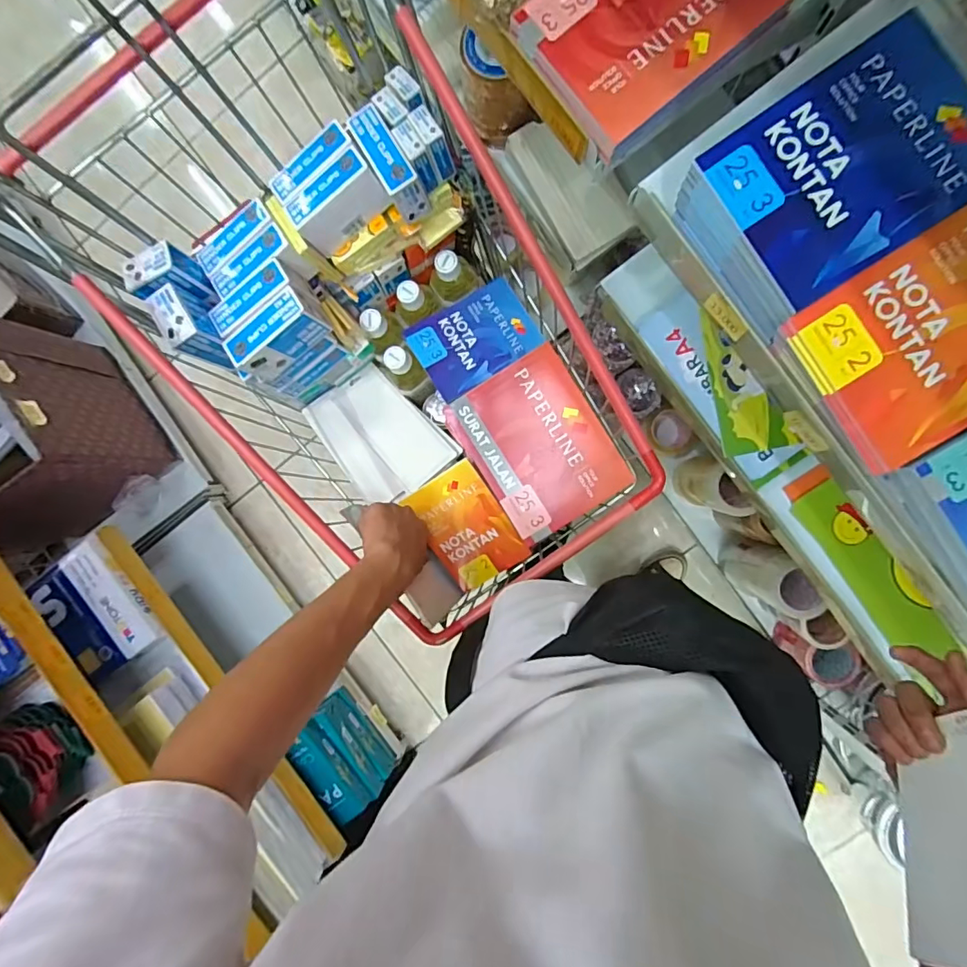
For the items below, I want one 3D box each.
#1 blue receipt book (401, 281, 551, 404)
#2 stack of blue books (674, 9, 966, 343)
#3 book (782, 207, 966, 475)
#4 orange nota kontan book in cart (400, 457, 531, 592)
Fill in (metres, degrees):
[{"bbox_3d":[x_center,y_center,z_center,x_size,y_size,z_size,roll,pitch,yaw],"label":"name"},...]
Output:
[{"bbox_3d":[-0.009,-0.189,0.665,0.151,0.009,0.115,-32,85,-8],"label":"blue receipt book"},{"bbox_3d":[0.312,-0.270,0.454,0.219,0.054,0.159,-36,89,6],"label":"stack of blue books"},{"bbox_3d":[0.399,-0.133,0.436,0.220,0.014,0.158,-32,89,6],"label":"book"},{"bbox_3d":[-0.023,0.059,0.665,0.107,0.011,0.154,-33,103,12],"label":"orange nota kontan book in cart"}]

